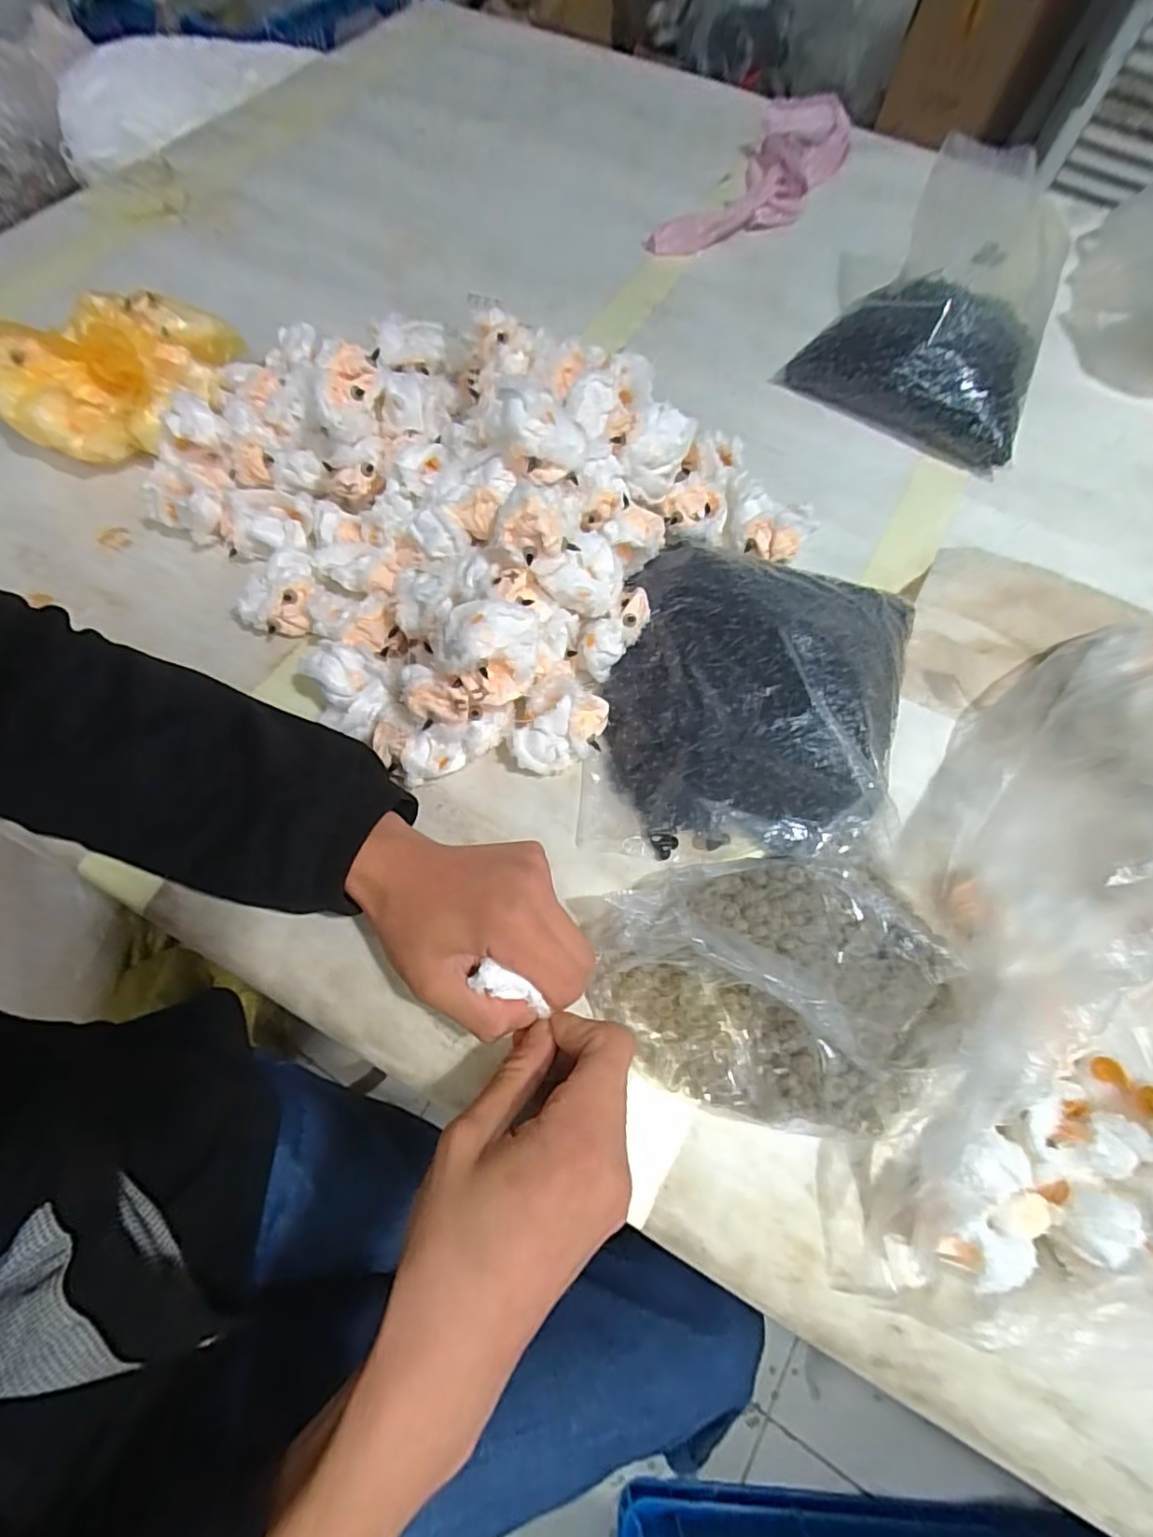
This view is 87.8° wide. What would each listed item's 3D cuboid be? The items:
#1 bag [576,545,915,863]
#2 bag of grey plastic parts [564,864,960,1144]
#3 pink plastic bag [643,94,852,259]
[{"bbox_3d":[0.116,-0.045,0.381,0.189,0.044,0.225,13,67,3],"label":"bag"},{"bbox_3d":[0.101,0.109,0.309,0.192,0.047,0.133,4,67,-1],"label":"bag of grey plastic parts"},{"bbox_3d":[0.199,-0.624,0.633,0.105,0.035,0.306,30,69,10],"label":"pink plastic bag"}]

